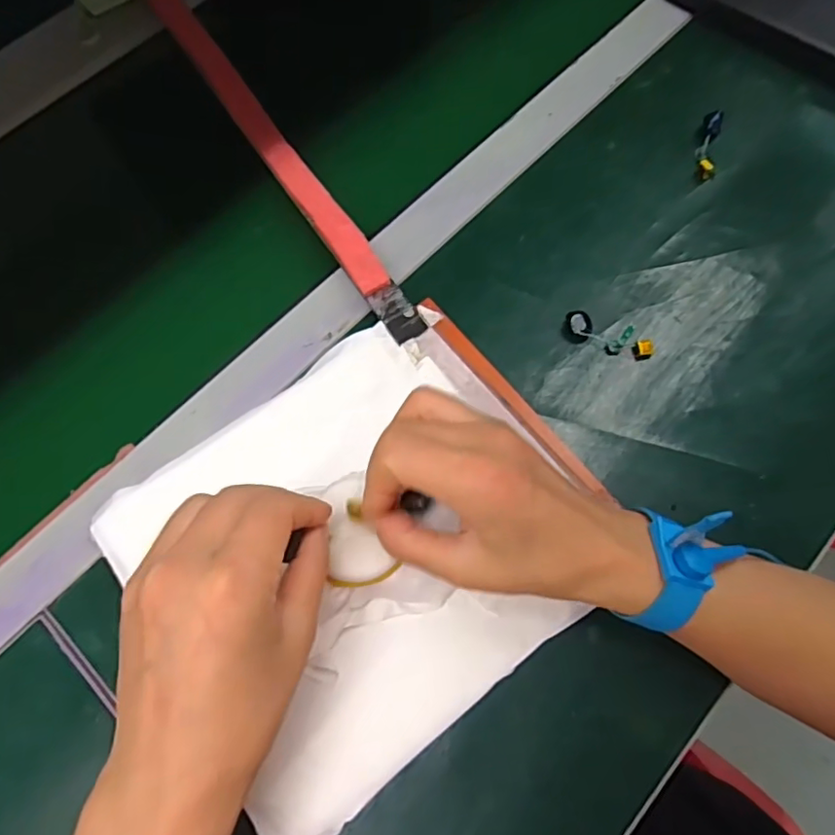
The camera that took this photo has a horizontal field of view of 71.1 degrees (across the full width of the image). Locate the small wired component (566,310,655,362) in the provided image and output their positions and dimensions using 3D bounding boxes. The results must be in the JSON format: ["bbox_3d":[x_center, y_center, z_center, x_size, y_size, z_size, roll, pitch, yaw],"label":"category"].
[{"bbox_3d":[0.123,-0.052,0.374,0.056,0.006,0.021,17,71,8],"label":"small wired component"}]

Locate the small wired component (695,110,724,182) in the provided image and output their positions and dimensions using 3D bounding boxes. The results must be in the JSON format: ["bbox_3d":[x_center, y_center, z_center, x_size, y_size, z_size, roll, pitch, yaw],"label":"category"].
[{"bbox_3d":[0.212,-0.199,0.424,0.014,0.006,0.058,16,70,8],"label":"small wired component"}]

